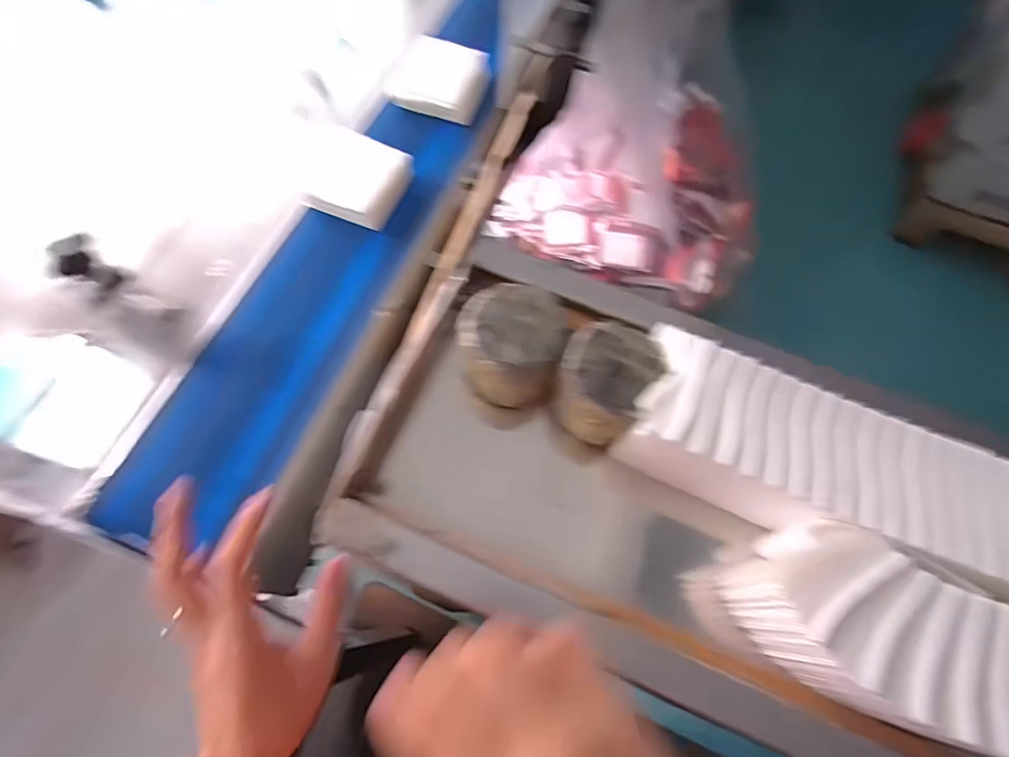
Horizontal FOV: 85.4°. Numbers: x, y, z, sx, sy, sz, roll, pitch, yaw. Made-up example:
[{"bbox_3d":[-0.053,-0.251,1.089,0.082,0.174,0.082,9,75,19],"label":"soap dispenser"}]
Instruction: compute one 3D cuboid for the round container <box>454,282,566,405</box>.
[{"bbox_3d":[0.005,-0.030,0.480,0.087,0.065,0.088,1,67,-2],"label":"round container"}]

